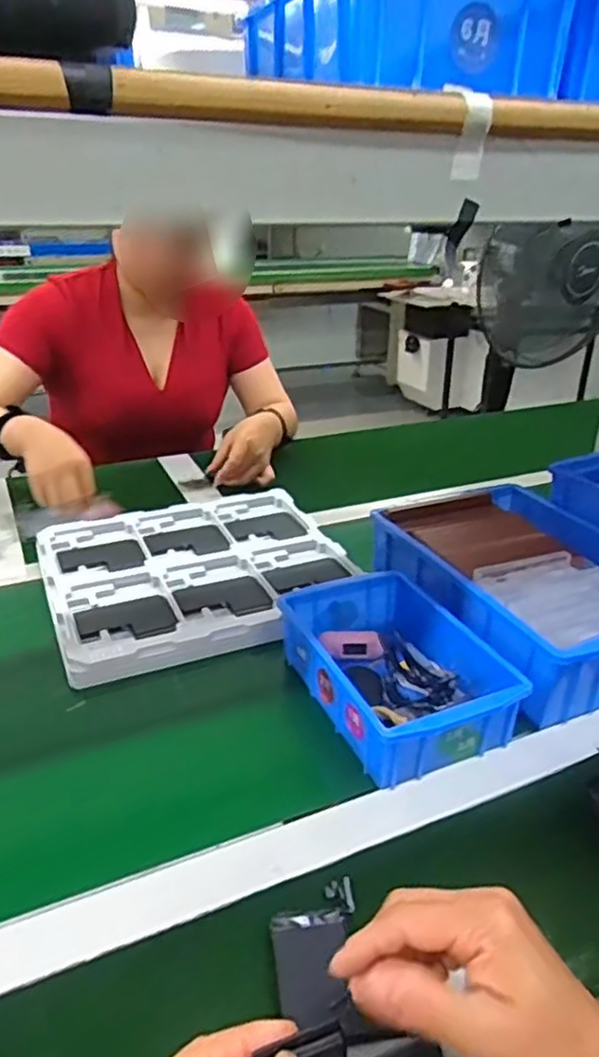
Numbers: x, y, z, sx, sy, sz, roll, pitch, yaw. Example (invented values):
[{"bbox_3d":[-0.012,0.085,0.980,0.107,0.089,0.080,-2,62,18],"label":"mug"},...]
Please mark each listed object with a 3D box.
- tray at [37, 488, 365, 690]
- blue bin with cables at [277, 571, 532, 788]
[{"bbox_3d":[-0.109,0.045,0.751,0.316,0.031,0.283,-11,29,-23],"label":"tray"},{"bbox_3d":[0.076,0.112,0.585,0.138,0.057,0.208,-12,29,-25],"label":"blue bin with cables"}]

